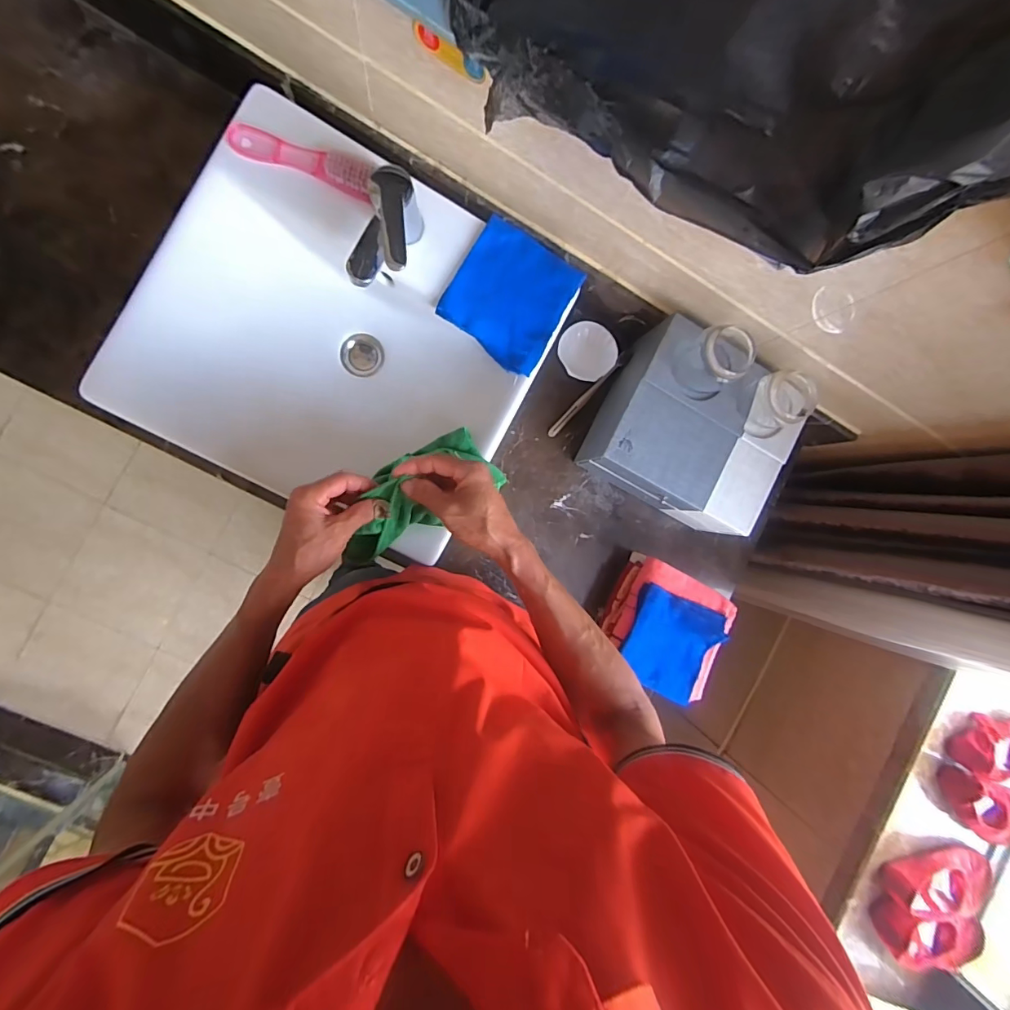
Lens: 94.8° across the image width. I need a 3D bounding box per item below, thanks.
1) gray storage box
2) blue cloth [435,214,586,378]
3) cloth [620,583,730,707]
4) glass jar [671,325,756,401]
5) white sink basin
[{"bbox_3d":[0.281,-0.108,0.714,0.253,0.148,0.224,26,88,-9],"label":"gray storage box"},{"bbox_3d":[0.009,-0.278,0.612,0.145,0.024,0.162,31,87,-9],"label":"blue cloth"},{"bbox_3d":[0.249,0.212,0.702,0.141,0.012,0.146,25,88,-9],"label":"cloth"},{"bbox_3d":[0.279,-0.187,0.608,0.089,0.074,0.079,9,90,-9],"label":"glass jar"},{"bbox_3d":[-0.201,-0.209,0.641,0.472,0.141,0.426,30,87,-9],"label":"white sink basin"}]

